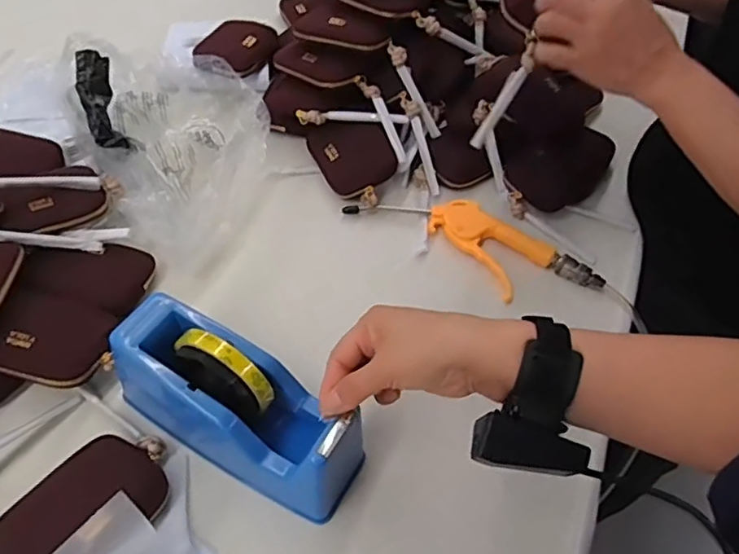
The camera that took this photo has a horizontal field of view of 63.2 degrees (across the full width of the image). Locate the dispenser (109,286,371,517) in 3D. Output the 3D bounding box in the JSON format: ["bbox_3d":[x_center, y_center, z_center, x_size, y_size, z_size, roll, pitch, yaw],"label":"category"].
[{"bbox_3d":[-0.103,0.094,0.466,0.197,0.111,0.075,23,52,16],"label":"dispenser"}]

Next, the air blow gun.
[{"bbox_3d":[0.110,-0.038,0.646,0.265,0.031,0.081,30,54,18],"label":"air blow gun"}]

